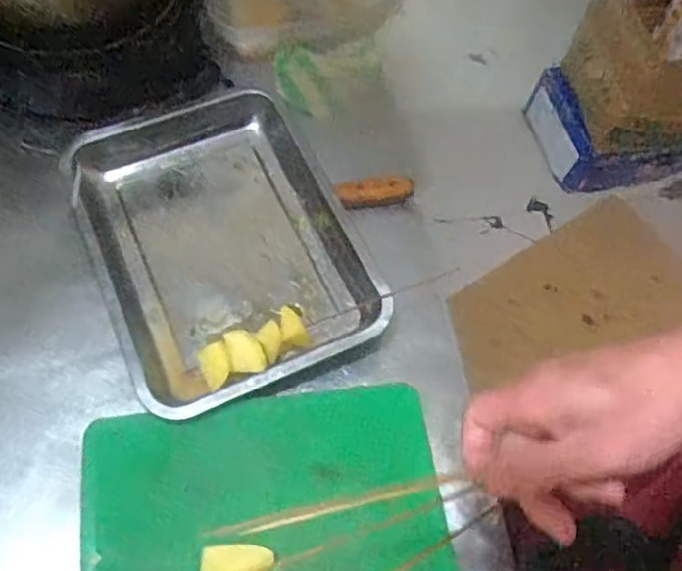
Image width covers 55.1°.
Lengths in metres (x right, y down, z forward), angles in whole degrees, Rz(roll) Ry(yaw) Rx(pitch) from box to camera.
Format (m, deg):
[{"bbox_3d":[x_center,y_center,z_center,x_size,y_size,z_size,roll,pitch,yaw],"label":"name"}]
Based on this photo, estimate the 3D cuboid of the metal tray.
[{"bbox_3d":[-0.132,-0.053,0.727,0.270,0.046,0.367,-21,63,-15],"label":"metal tray"}]

